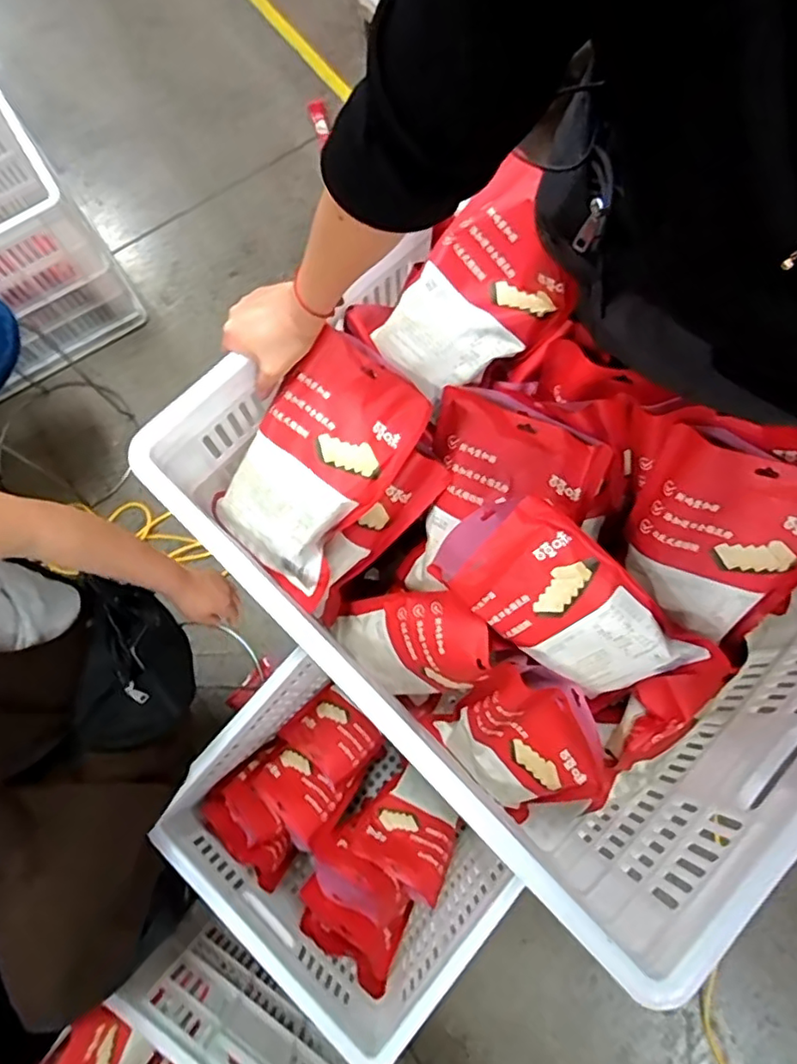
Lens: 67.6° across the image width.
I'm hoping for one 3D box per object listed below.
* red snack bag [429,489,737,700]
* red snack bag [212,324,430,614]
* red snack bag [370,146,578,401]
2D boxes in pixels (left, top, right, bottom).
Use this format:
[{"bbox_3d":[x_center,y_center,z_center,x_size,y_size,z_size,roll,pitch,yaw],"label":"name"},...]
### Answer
[{"bbox_3d":[0.175,0.074,0.616,0.265,0.077,0.138,40,119,-12],"label":"red snack bag"},{"bbox_3d":[-0.089,-0.067,0.655,0.163,0.042,0.266,40,104,3],"label":"red snack bag"},{"bbox_3d":[0.077,-0.246,0.619,0.220,0.041,0.151,-34,92,17],"label":"red snack bag"}]

